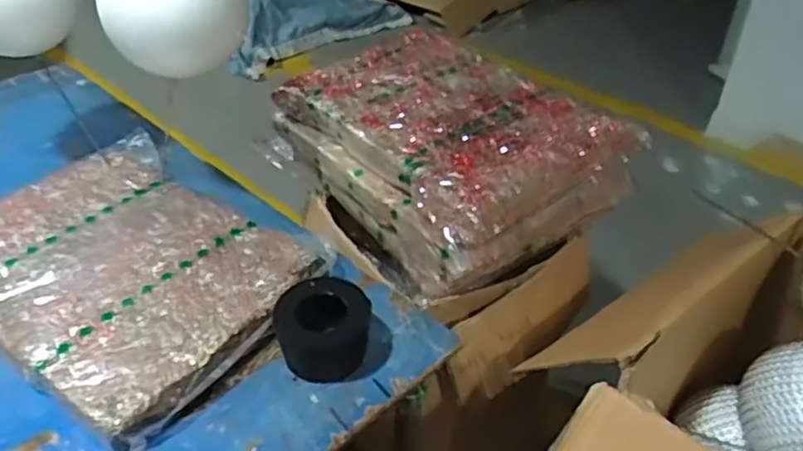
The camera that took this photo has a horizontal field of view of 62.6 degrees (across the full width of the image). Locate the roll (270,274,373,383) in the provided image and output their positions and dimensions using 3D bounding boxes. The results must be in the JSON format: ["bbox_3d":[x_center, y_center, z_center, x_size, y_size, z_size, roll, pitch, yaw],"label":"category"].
[{"bbox_3d":[-0.096,0.126,0.810,0.111,0.076,0.098,1,38,2],"label":"roll"}]

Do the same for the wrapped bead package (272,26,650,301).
[{"bbox_3d":[0.076,-0.140,1.144,0.391,0.160,0.514,-25,44,-28],"label":"wrapped bead package"}]

